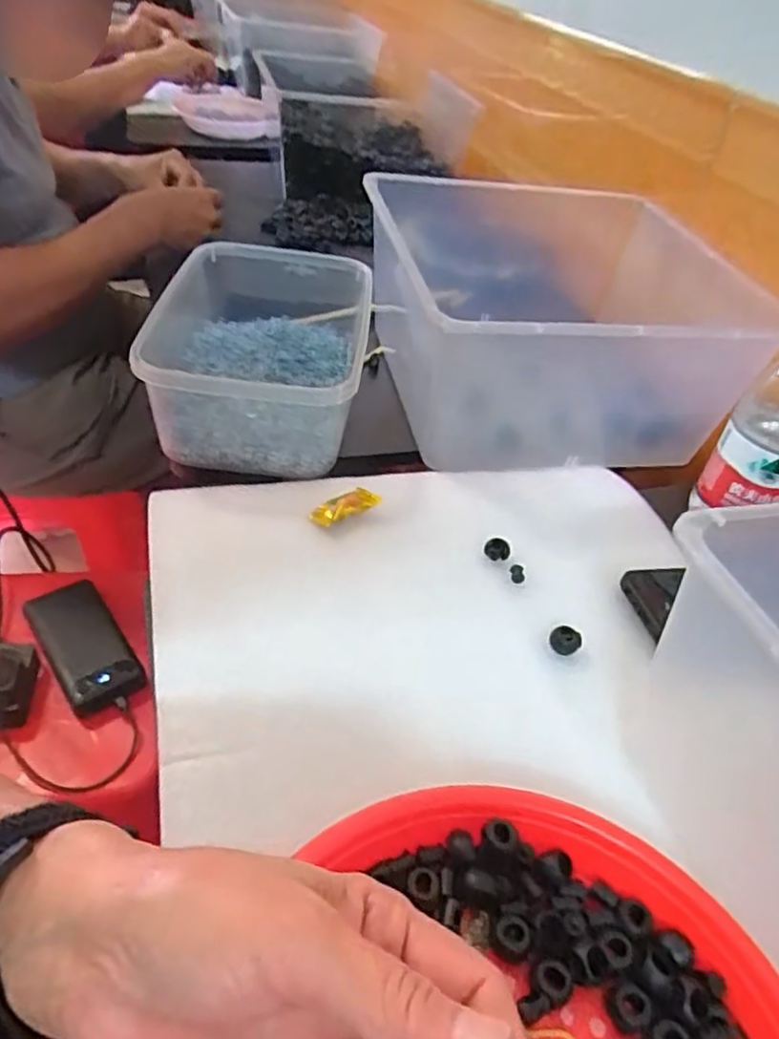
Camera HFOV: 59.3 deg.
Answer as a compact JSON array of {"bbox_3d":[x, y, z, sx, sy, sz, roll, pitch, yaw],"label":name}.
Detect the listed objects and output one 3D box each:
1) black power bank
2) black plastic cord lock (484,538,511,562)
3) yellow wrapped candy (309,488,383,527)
[{"bbox_3d":[-0.317,0.127,0.710,0.074,0.020,0.165,-25,51,-31],"label":"black power bank"},{"bbox_3d":[0.076,0.022,0.481,0.018,0.012,0.014,18,46,10],"label":"black plastic cord lock"},{"bbox_3d":[-0.033,-0.010,0.497,0.048,0.015,0.017,-15,49,-21],"label":"yellow wrapped candy"}]

